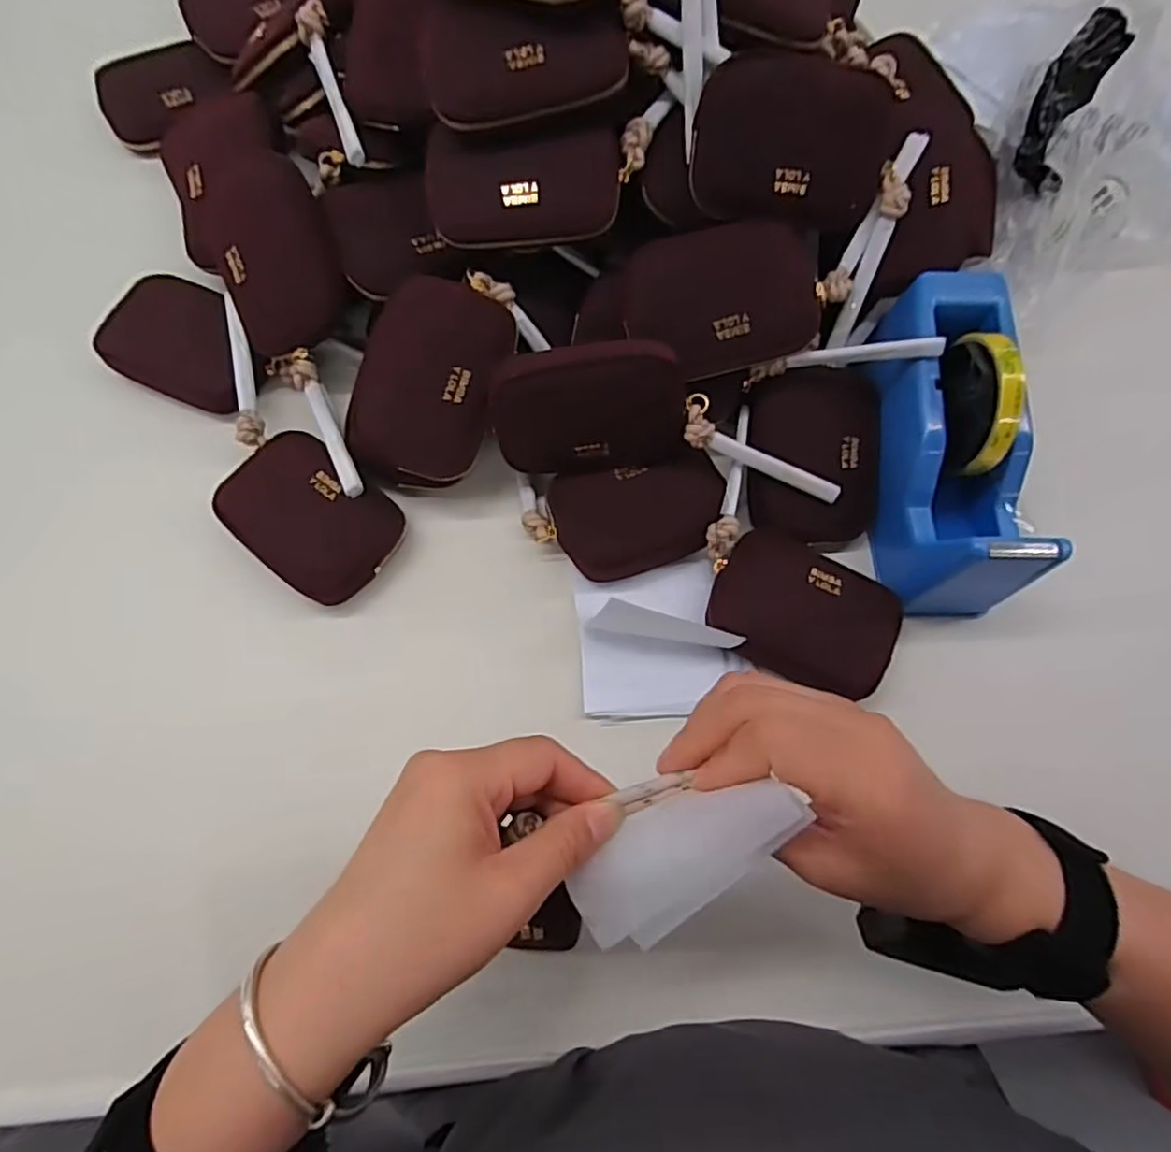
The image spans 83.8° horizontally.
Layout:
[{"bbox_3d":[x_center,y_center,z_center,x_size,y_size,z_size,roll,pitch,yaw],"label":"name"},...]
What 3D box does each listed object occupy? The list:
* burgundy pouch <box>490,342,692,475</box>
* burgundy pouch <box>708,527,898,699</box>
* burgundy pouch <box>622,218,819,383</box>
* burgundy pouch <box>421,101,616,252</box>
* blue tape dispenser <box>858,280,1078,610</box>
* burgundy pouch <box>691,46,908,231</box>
[{"bbox_3d":[0.001,-0.105,0.413,0.113,0.080,0.026,-4,30,-3],"label":"burgundy pouch"},{"bbox_3d":[0.139,0.024,0.412,0.114,0.020,0.079,24,73,6],"label":"burgundy pouch"},{"bbox_3d":[0.083,-0.167,0.398,0.117,0.026,0.081,-8,107,-1],"label":"burgundy pouch"},{"bbox_3d":[-0.039,-0.235,0.396,0.116,0.027,0.065,2,108,4],"label":"burgundy pouch"},{"bbox_3d":[0.231,-0.082,0.403,0.077,0.095,0.210,0,86,-2],"label":"blue tape dispenser"},{"bbox_3d":[0.127,-0.258,0.393,0.124,0.030,0.082,7,115,-5],"label":"burgundy pouch"}]

